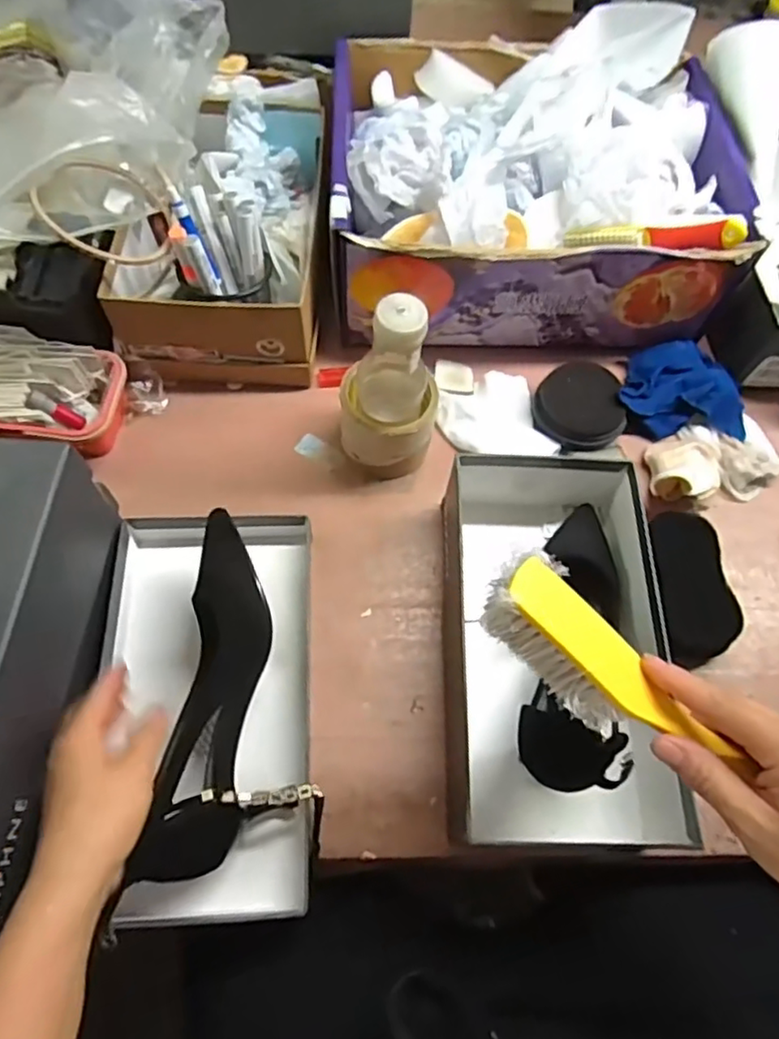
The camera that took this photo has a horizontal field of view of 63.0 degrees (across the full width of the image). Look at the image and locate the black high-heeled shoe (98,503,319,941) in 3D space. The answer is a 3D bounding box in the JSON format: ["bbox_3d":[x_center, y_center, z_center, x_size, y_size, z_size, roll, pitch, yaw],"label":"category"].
[{"bbox_3d":[-0.115,0.128,0.480,0.121,0.069,0.256,0,65,-3],"label":"black high-heeled shoe"}]

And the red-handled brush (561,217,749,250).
[{"bbox_3d":[0.247,-0.267,0.599,0.156,0.022,0.021,6,64,18],"label":"red-handled brush"}]

